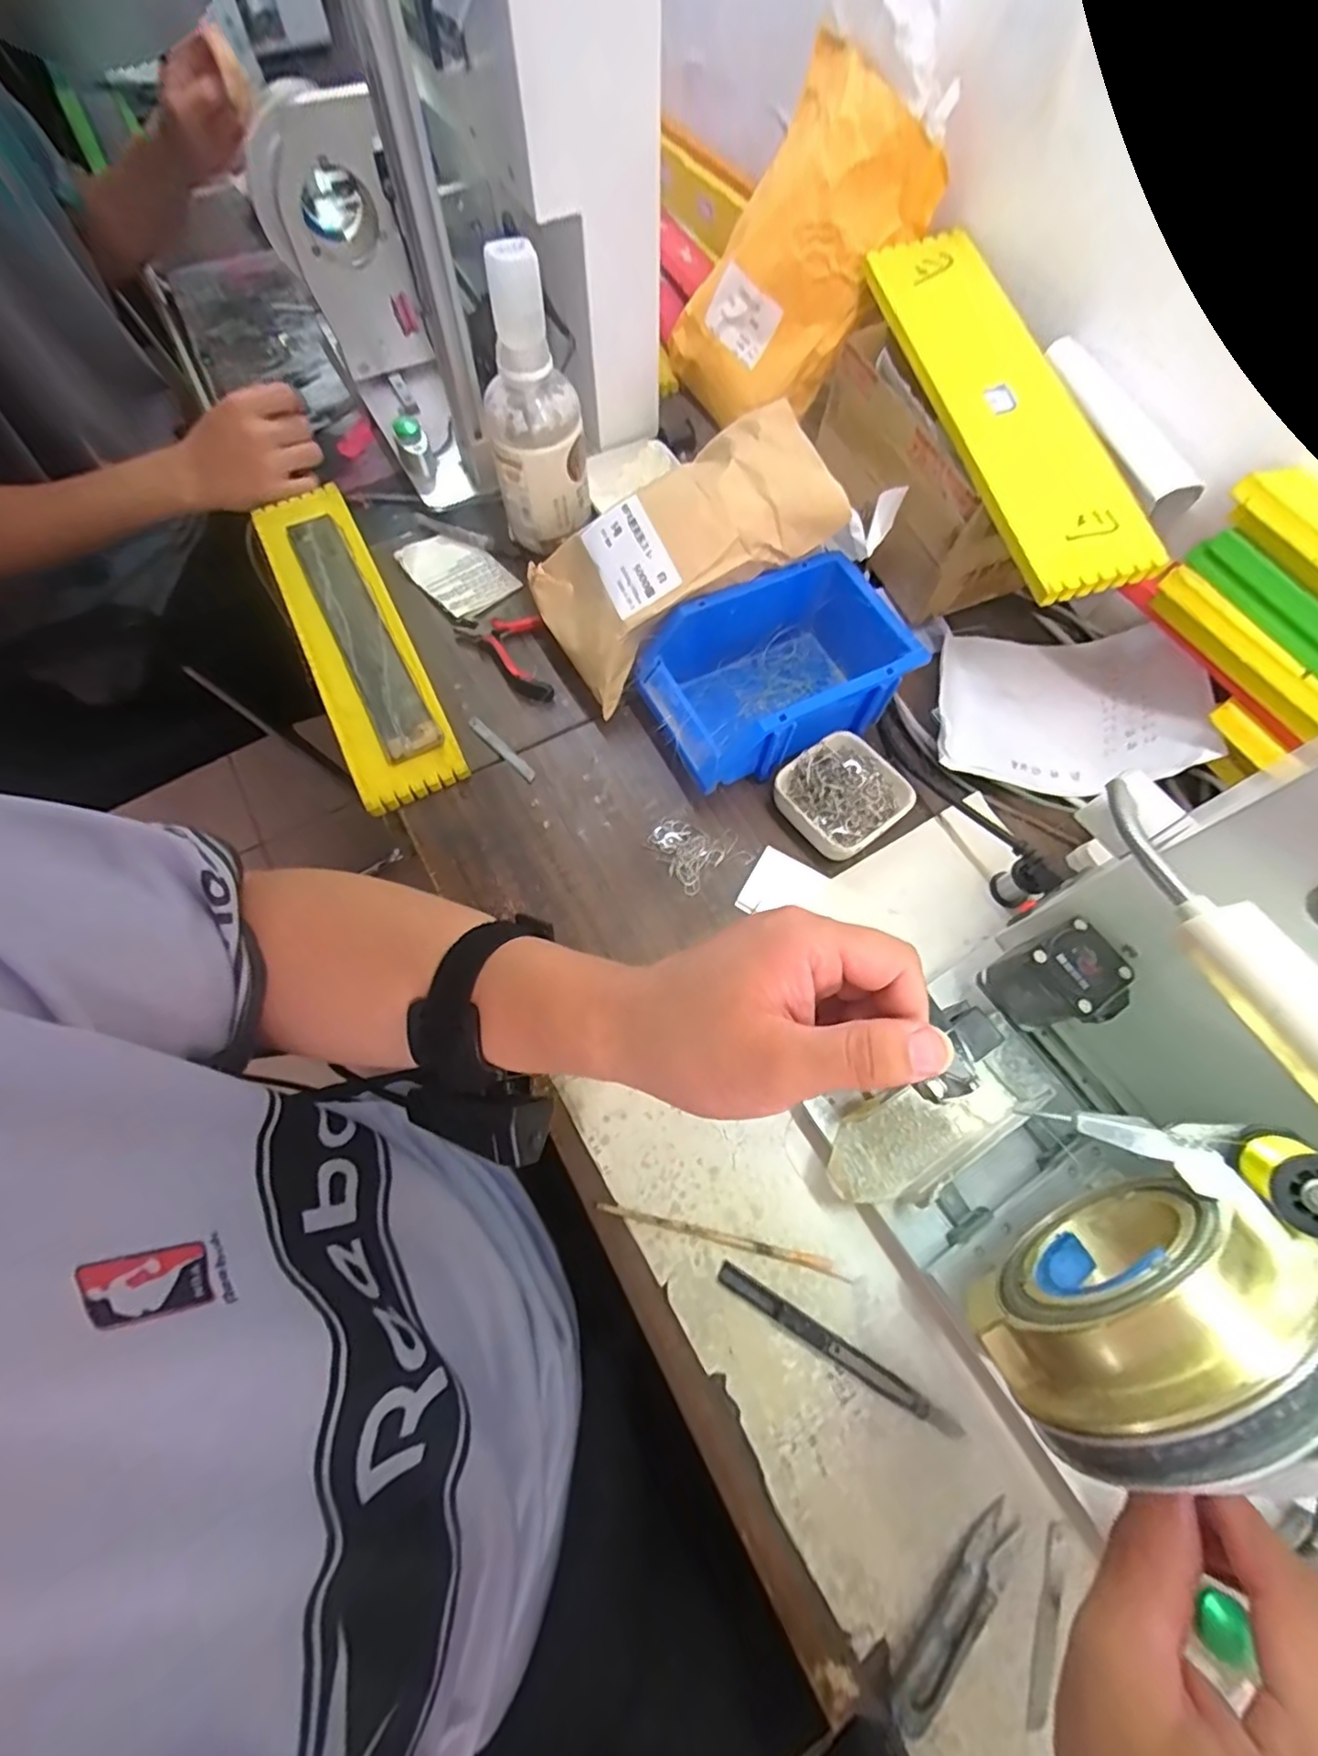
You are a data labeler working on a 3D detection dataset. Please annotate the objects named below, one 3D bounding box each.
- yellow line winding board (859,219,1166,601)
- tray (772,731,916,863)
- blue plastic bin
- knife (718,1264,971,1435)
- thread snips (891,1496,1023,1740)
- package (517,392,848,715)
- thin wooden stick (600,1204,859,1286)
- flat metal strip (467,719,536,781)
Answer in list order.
[{"bbox_3d":[0.239,-0.345,0.448,0.078,0.012,0.350,-16,72,10],"label":"yellow line winding board"},{"bbox_3d":[0.136,-0.060,0.469,0.087,0.030,0.080,-37,73,-14],"label":"tray"},{"bbox_3d":[0.085,-0.153,0.483,0.180,0.078,0.123,-24,70,-9],"label":"blue plastic bin"},{"bbox_3d":[0.098,0.262,0.350,0.142,0.008,0.012,29,71,11],"label":"knife"},{"bbox_3d":[0.150,0.363,0.308,0.022,0.011,0.099,41,74,15],"label":"thread snips"},{"bbox_3d":[0.015,-0.241,0.468,0.227,0.058,0.121,-29,69,14],"label":"package"},{"bbox_3d":[0.038,0.212,0.371,0.149,0.004,0.009,14,69,5],"label":"thin wooden stick"},{"bbox_3d":[-0.126,-0.103,0.504,0.010,0.007,0.080,-43,74,-15],"label":"flat metal strip"}]

